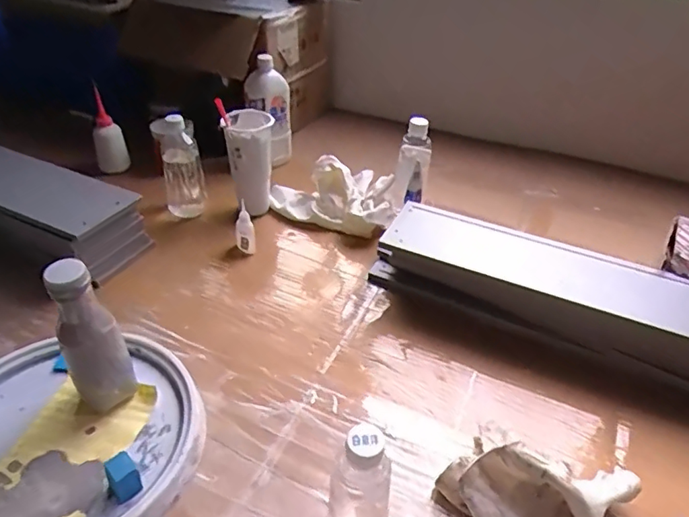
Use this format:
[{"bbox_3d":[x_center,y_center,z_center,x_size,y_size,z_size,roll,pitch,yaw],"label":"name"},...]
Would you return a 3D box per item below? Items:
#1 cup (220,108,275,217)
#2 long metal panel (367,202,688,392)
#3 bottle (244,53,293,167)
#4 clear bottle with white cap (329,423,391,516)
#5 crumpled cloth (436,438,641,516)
[{"bbox_3d":[-0.165,-0.171,0.949,0.076,0.172,0.094,-5,39,-11],"label":"cup"},{"bbox_3d":[0.338,0.059,0.800,0.599,0.105,0.135,19,40,18],"label":"long metal panel"},{"bbox_3d":[-0.151,-0.280,1.058,0.079,0.204,0.097,20,41,19],"label":"bottle"},{"bbox_3d":[0.013,0.222,0.486,0.048,0.193,0.057,9,38,6],"label":"clear bottle with white cap"},{"bbox_3d":[0.221,0.239,0.563,0.181,0.085,0.152,-24,49,-25],"label":"crumpled cloth"}]

